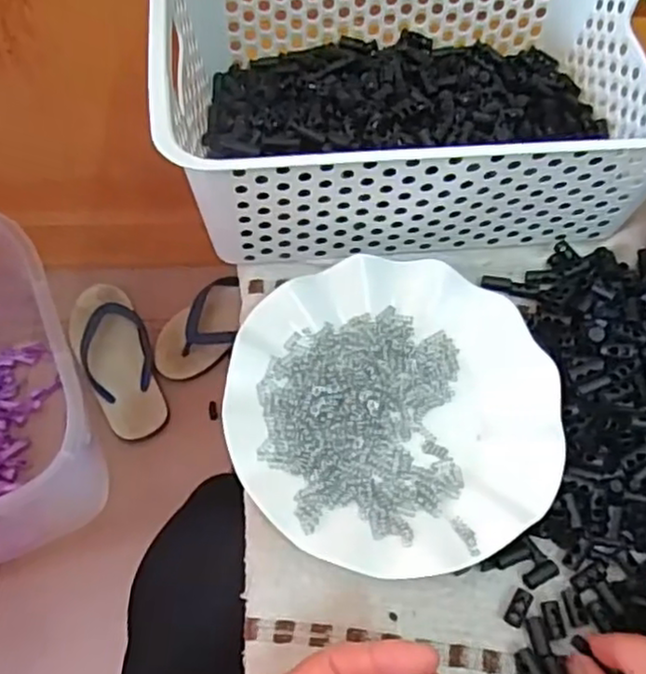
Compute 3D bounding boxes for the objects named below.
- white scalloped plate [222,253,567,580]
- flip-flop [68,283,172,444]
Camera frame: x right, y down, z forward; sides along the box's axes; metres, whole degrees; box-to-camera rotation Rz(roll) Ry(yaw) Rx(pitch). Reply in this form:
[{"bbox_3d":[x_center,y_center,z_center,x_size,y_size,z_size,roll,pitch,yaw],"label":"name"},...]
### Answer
[{"bbox_3d":[0.039,0.039,0.388,0.177,0.021,0.180,1,64,-1],"label":"white scalloped plate"},{"bbox_3d":[-0.275,0.023,0.922,0.086,0.037,0.232,-20,67,-11],"label":"flip-flop"}]

